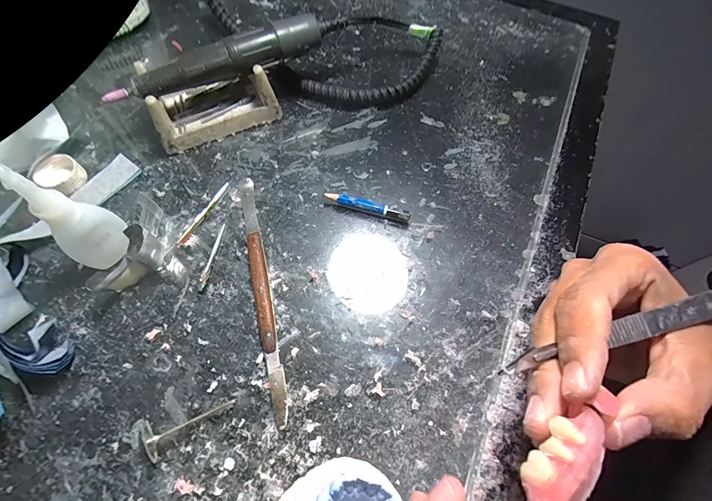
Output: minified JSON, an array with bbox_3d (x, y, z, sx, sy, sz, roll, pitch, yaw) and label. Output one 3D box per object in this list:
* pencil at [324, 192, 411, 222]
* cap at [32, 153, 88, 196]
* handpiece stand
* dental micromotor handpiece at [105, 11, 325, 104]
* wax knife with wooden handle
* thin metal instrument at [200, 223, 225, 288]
[{"bbox_3d":[0.008,-0.032,0.256,0.065,0.011,0.007,16,65,5],"label":"pencil"},{"bbox_3d":[-0.219,-0.056,0.253,0.028,0.014,0.028,1,65,-2],"label":"cap"},{"bbox_3d":[-0.118,-0.127,0.277,0.095,0.043,0.056,-22,68,-12],"label":"handpiece stand"},{"bbox_3d":[-0.104,-0.145,0.255,0.164,0.024,0.020,-22,68,-12],"label":"dental micromotor handpiece"},{"bbox_3d":[-0.064,0.022,0.228,0.011,0.009,0.172,-13,66,-9],"label":"wax knife with wooden handle"},{"bbox_3d":[-0.102,0.002,0.239,0.005,0.004,0.049,7,65,0],"label":"thin metal instrument"}]

